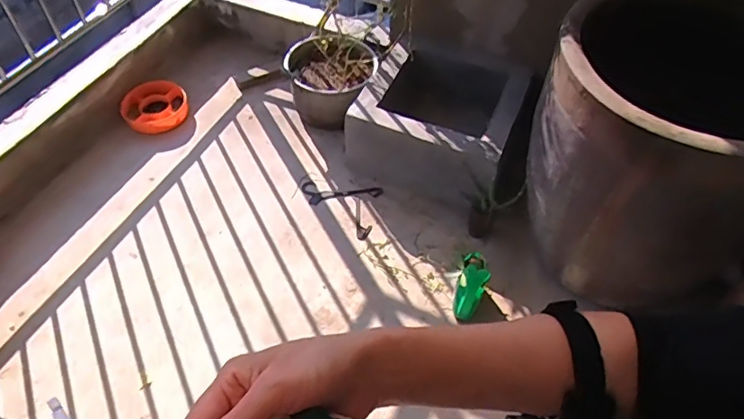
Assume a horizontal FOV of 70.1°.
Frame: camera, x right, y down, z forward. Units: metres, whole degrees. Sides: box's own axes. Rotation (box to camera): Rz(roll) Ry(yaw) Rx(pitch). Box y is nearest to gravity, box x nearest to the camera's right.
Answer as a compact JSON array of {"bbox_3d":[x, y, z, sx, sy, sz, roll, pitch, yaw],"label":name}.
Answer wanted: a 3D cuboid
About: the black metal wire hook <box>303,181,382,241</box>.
[{"bbox_3d":[-0.092,-0.051,1.800,0.322,0.072,0.189,34,58,23],"label":"black metal wire hook"}]

